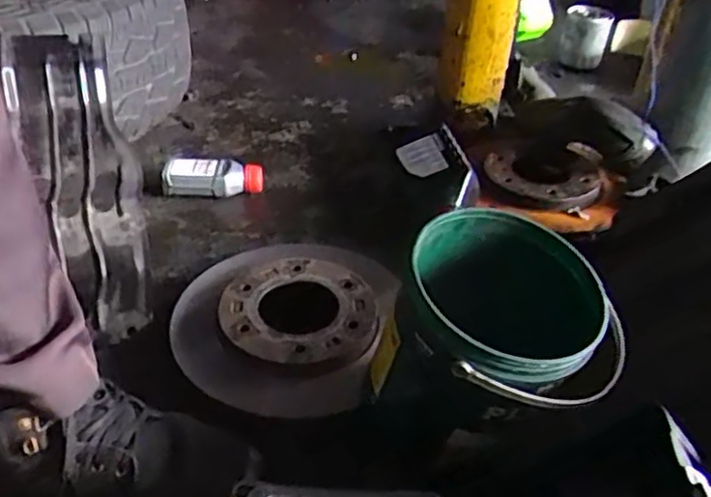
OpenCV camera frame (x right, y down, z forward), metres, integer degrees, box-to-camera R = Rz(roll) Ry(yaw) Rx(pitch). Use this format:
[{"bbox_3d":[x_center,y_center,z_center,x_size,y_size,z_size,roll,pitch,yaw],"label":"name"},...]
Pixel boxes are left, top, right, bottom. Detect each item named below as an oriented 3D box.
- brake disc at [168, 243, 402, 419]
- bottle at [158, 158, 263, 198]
[{"bbox_3d":[-0.085,0.075,0.794,0.245,0.066,0.267,3,35,-2],"label":"brake disc"},{"bbox_3d":[-0.220,-0.104,1.039,0.151,0.052,0.073,4,34,0],"label":"bottle"}]

